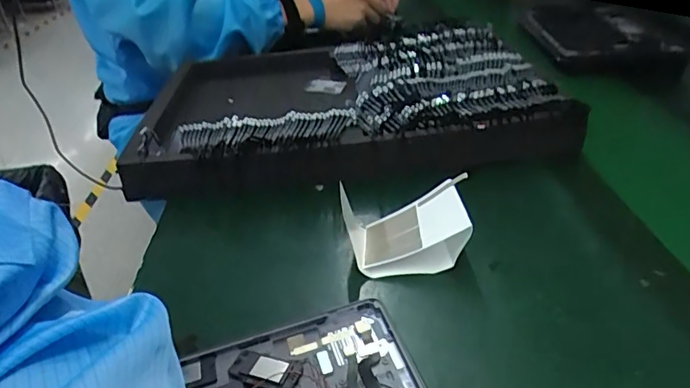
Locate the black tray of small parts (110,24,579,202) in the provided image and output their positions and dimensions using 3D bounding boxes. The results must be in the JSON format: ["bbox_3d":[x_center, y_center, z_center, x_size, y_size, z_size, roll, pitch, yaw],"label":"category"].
[{"bbox_3d":[-0.006,-0.112,0.578,0.424,0.058,0.325,-6,33,2],"label":"black tray of small parts"}]

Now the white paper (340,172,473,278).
[{"bbox_3d":[0.045,0.025,0.374,0.092,0.041,0.060,-6,33,3],"label":"white paper"}]

